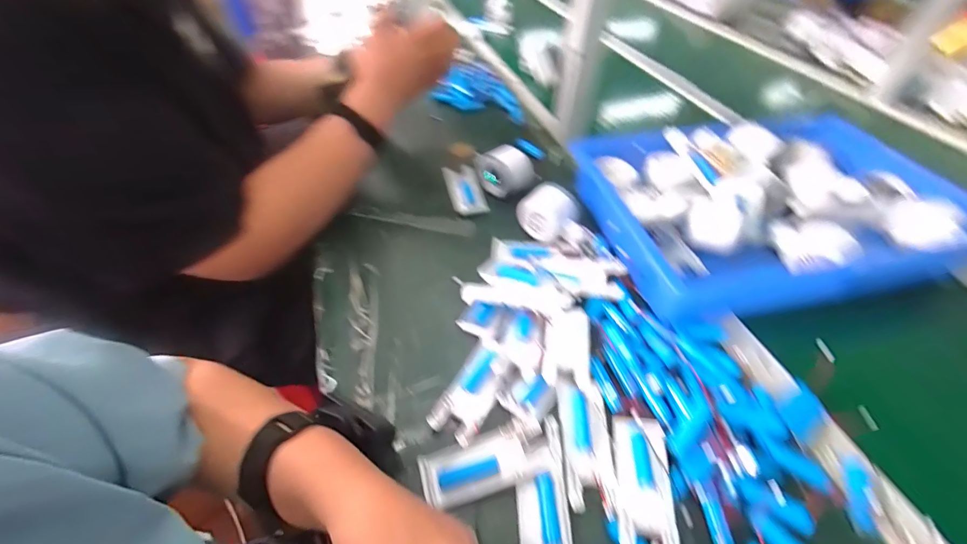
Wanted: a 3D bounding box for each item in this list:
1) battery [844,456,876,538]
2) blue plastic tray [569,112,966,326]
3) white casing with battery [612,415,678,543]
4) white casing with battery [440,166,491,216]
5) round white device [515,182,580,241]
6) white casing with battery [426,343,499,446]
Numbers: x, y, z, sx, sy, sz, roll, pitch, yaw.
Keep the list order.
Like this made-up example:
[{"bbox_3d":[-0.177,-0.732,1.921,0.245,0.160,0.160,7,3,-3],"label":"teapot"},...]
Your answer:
[{"bbox_3d":[0.305,0.181,0.333,0.016,0.012,0.056,14,50,12],"label":"battery"},{"bbox_3d":[0.362,-0.091,0.515,0.435,0.082,0.266,-7,49,-6],"label":"blue plastic tray"},{"bbox_3d":[0.128,0.166,0.324,0.041,0.021,0.107,7,49,6],"label":"white casing with battery"},{"bbox_3d":[-0.027,-0.123,0.600,0.050,0.014,0.102,-12,49,-11],"label":"white casing with battery"},{"bbox_3d":[0.084,-0.077,0.529,0.071,0.049,0.055,19,51,17],"label":"round white device"},{"bbox_3d":[-0.009,0.112,0.390,0.045,0.013,0.101,23,52,20],"label":"white casing with battery"}]

